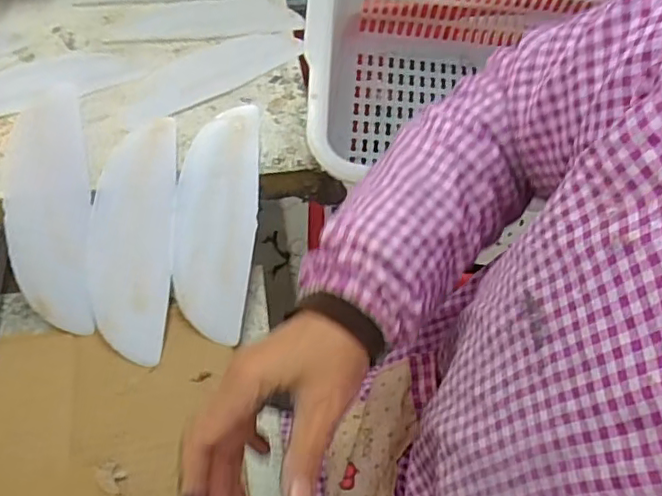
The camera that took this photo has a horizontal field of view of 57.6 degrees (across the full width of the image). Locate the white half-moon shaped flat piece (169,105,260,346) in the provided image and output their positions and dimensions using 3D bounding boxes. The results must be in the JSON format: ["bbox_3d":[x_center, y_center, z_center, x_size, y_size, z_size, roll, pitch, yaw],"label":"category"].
[{"bbox_3d":[-0.103,-0.028,0.538,0.069,0.024,0.215,3,77,1],"label":"white half-moon shaped flat piece"}]

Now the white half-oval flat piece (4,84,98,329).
[{"bbox_3d":[-0.248,-0.041,0.533,0.070,0.028,0.228,-7,77,-6],"label":"white half-oval flat piece"}]

